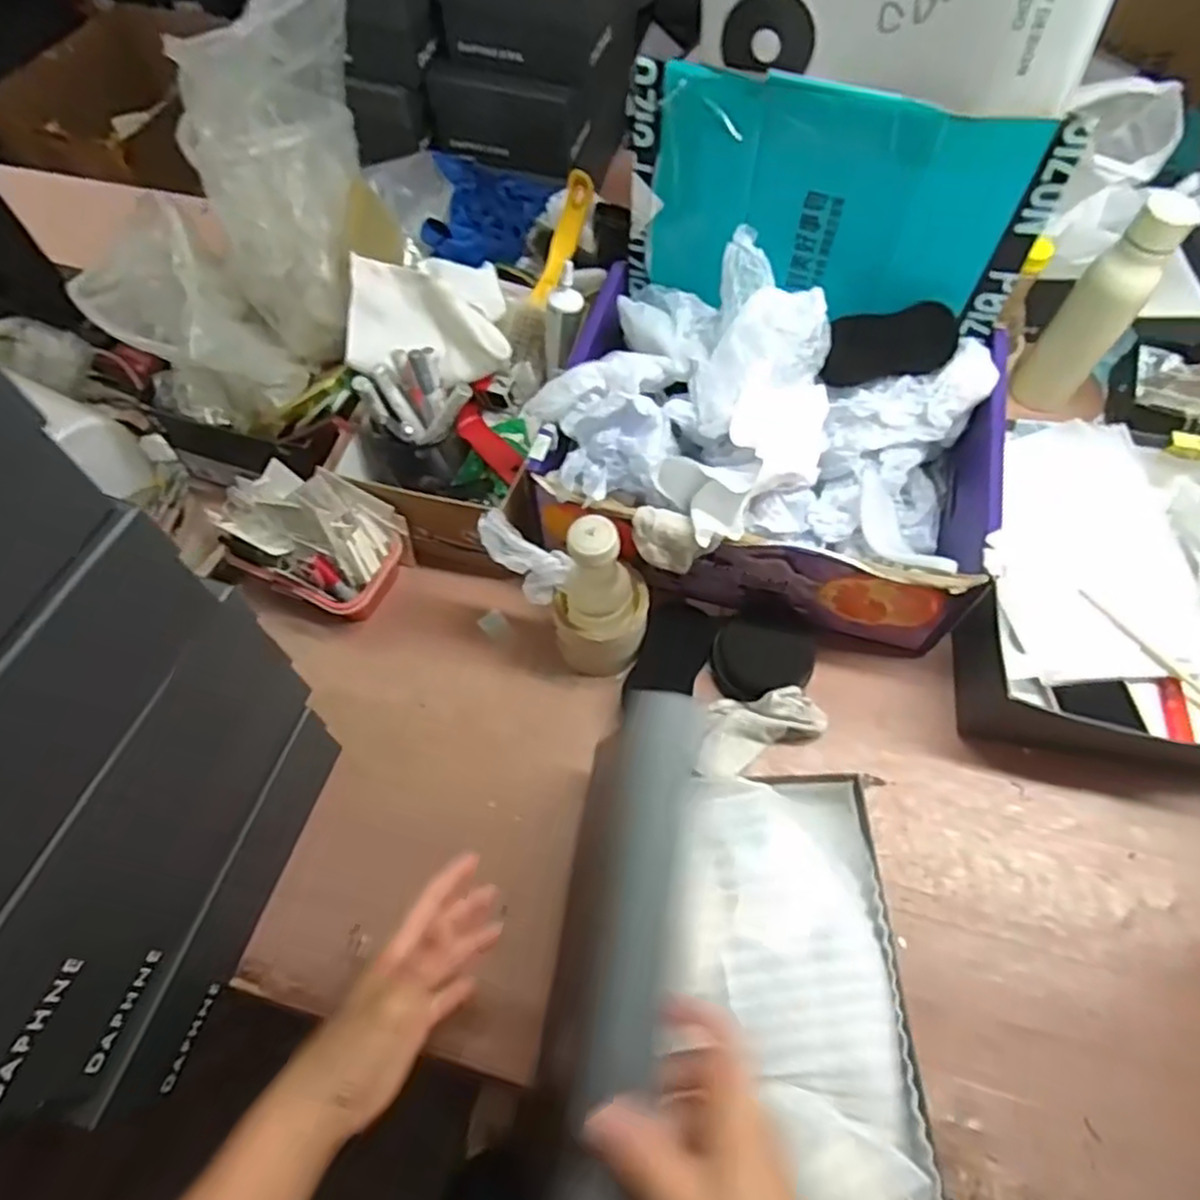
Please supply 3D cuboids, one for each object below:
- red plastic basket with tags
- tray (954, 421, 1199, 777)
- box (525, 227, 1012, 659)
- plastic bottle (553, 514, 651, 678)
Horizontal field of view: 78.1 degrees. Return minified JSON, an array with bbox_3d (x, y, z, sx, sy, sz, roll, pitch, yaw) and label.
[{"bbox_3d":[-0.286,-0.056,0.737,0.175,0.125,0.110,23,64,13],"label":"red plastic basket with tags"},{"bbox_3d":[0.483,-0.011,0.692,0.263,0.104,0.321,10,62,6],"label":"tray"},{"bbox_3d":[0.158,-0.152,0.699,0.389,0.172,0.300,14,63,8],"label":"box"},{"bbox_3d":[0.001,-0.002,0.643,0.085,0.180,0.074,-3,61,-1],"label":"plastic bottle"}]

